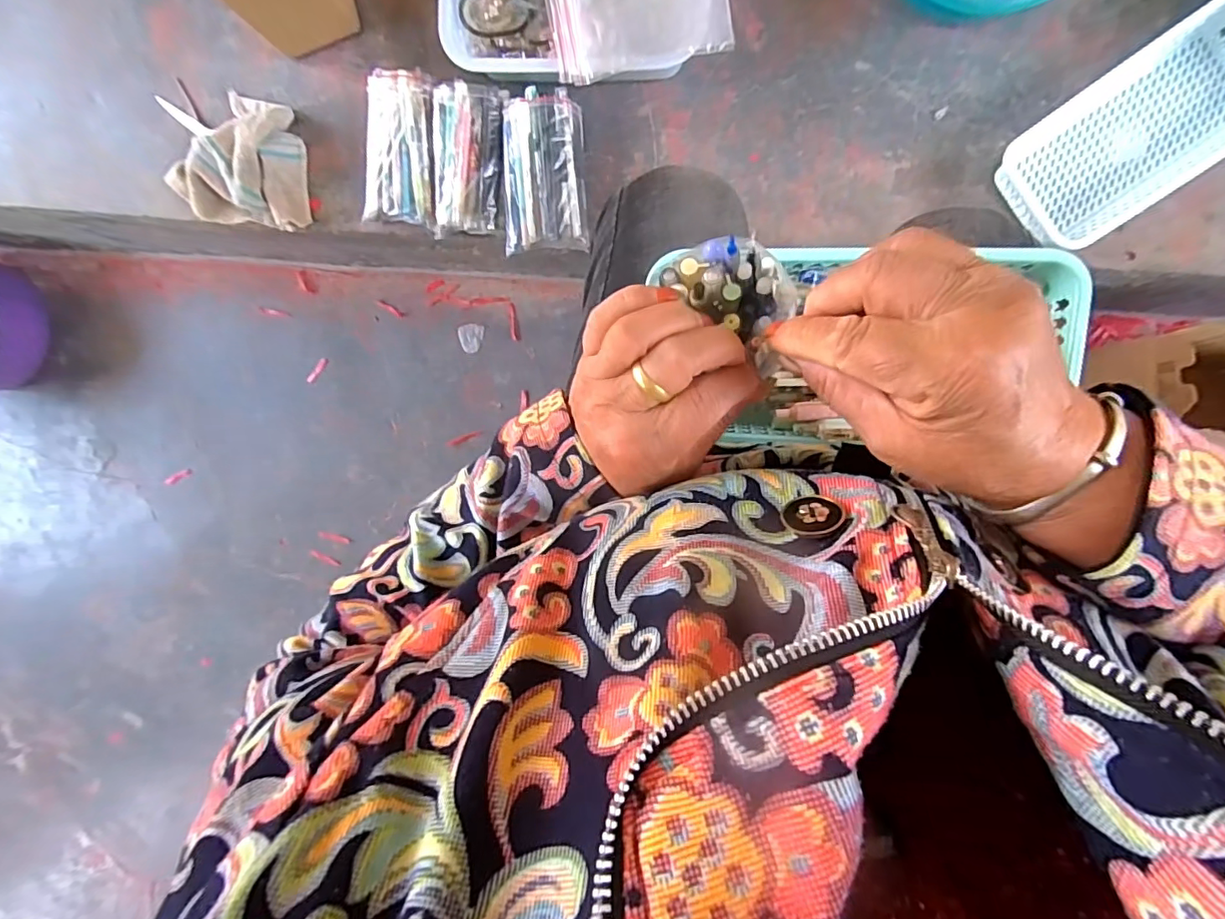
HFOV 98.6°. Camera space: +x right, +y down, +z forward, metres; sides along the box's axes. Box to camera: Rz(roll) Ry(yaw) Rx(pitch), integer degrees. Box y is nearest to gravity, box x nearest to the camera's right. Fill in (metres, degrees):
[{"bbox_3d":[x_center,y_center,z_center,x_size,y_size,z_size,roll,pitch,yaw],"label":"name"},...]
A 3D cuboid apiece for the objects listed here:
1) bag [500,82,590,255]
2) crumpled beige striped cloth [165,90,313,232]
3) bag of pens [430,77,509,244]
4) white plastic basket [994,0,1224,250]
[{"bbox_3d":[-0.081,-0.330,0.608,0.095,0.038,0.164,0,95,8],"label":"bag"},{"bbox_3d":[-0.465,-0.377,0.652,0.176,0.056,0.156,10,96,6],"label":"crumpled beige striped cloth"},{"bbox_3d":[-0.169,-0.349,0.616,0.080,0.035,0.152,6,95,9],"label":"bag of pens"},{"bbox_3d":[0.542,-0.335,0.543,0.271,0.050,0.139,-35,90,8],"label":"white plastic basket"}]

